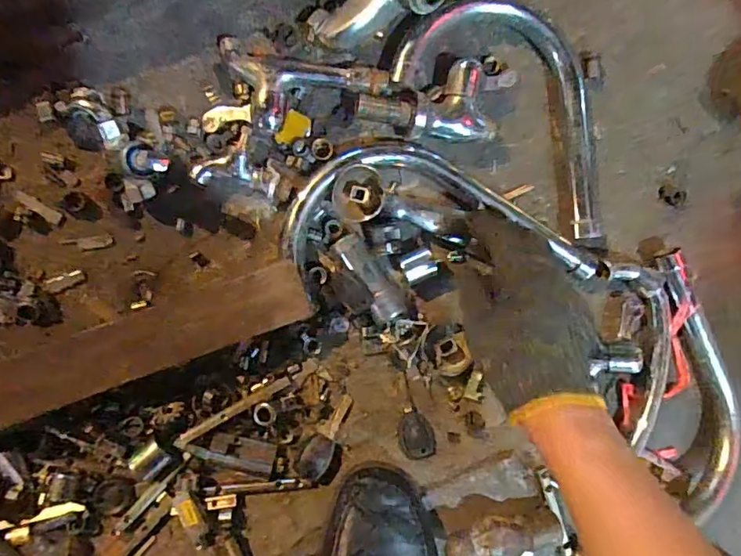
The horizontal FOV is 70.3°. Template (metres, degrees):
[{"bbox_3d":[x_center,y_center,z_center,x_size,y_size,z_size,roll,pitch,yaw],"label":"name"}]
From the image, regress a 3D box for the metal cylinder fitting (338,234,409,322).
[{"bbox_3d":[0.000,0.003,0.453,0.029,0.021,0.085,-37,98,-5],"label":"metal cylinder fitting"}]

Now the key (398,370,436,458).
[{"bbox_3d":[0.038,0.124,0.467,0.031,0.004,0.072,-10,80,-7],"label":"key"}]

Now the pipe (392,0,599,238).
[{"bbox_3d":[0.138,-0.152,0.465,0.230,0.028,0.117,38,87,-9],"label":"pipe"}]

